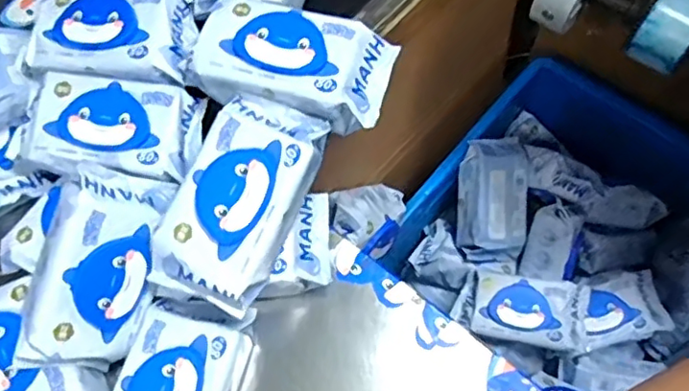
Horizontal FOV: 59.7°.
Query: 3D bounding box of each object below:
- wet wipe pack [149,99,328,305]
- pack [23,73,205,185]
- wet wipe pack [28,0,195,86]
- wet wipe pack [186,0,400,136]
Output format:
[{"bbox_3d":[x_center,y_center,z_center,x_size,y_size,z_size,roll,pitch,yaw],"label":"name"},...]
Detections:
[{"bbox_3d":[-0.107,0.004,0.617,0.122,0.074,0.214,23,84,5],"label":"wet wipe pack"},{"bbox_3d":[-0.258,-0.075,0.664,0.199,0.049,0.113,3,66,5],"label":"pack"},{"bbox_3d":[-0.262,-0.185,0.675,0.185,0.046,0.108,5,66,6],"label":"wet wipe pack"},{"bbox_3d":[-0.055,-0.145,0.641,0.209,0.056,0.121,11,67,9],"label":"wet wipe pack"}]

